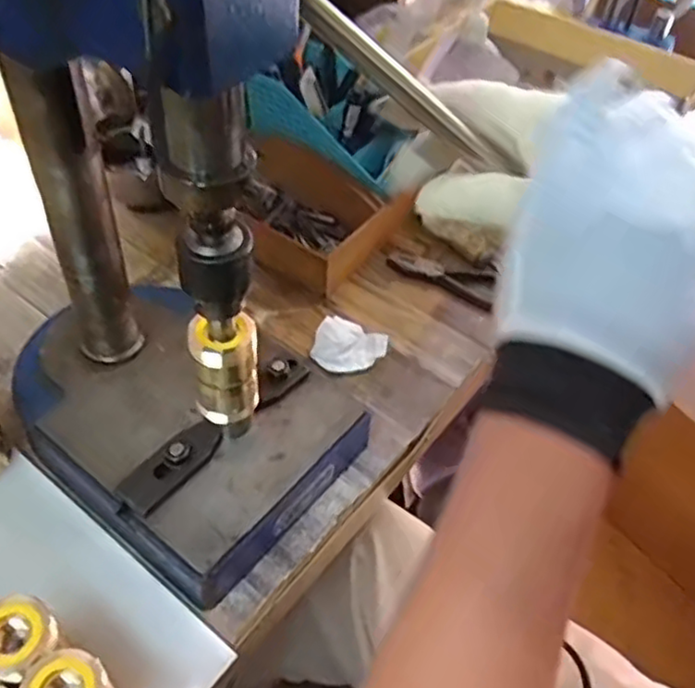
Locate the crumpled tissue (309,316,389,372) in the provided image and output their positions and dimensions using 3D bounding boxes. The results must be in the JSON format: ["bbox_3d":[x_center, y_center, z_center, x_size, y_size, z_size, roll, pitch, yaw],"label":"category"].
[{"bbox_3d":[0.001,0.003,0.584,0.061,0.024,0.042,17,50,10],"label":"crumpled tissue"}]

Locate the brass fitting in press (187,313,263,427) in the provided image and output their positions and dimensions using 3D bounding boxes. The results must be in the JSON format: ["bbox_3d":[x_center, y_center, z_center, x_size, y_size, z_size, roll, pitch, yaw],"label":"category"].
[{"bbox_3d":[-0.080,0.023,0.446,0.041,0.100,0.032,-3,50,-7],"label":"brass fitting in press"}]

